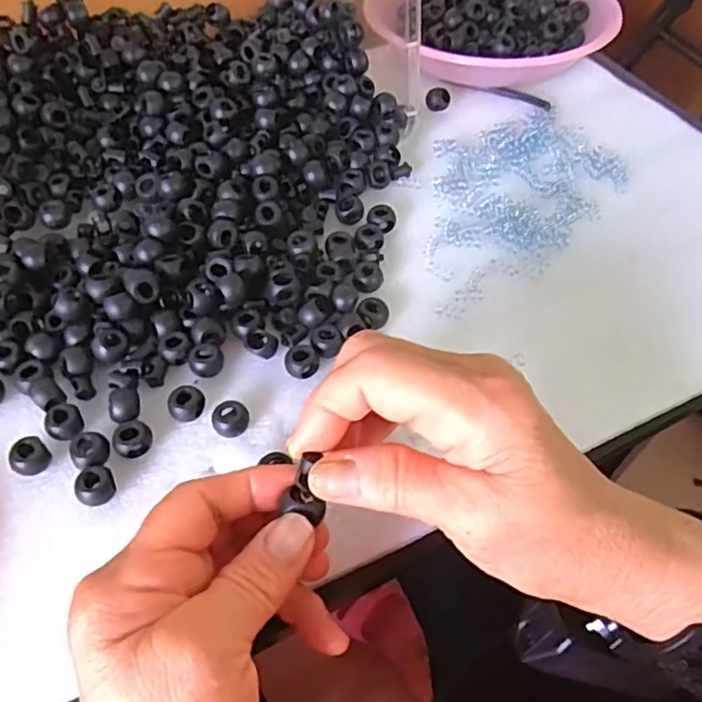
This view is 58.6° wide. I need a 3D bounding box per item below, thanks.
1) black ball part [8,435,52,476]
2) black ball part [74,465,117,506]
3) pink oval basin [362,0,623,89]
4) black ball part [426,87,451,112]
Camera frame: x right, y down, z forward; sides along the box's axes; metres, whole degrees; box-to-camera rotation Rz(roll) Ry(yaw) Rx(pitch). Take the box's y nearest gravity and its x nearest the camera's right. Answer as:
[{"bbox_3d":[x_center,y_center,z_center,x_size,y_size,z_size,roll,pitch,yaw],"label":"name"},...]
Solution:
[{"bbox_3d":[-0.149,0.049,0.291,0.012,0.013,0.016,37,62,23],"label":"black ball part"},{"bbox_3d":[-0.116,0.061,0.284,0.017,0.012,0.016,0,54,-1],"label":"black ball part"},{"bbox_3d":[0.108,-0.265,0.499,0.184,0.037,0.137,3,54,1],"label":"pink oval basin"},{"bbox_3d":[0.064,-0.183,0.456,0.017,0.012,0.016,7,54,4],"label":"black ball part"}]

